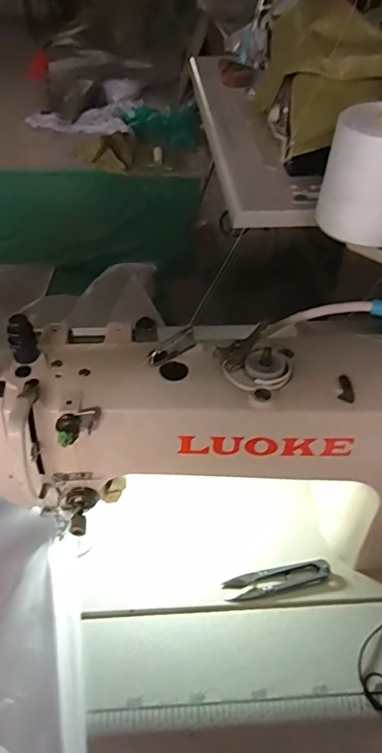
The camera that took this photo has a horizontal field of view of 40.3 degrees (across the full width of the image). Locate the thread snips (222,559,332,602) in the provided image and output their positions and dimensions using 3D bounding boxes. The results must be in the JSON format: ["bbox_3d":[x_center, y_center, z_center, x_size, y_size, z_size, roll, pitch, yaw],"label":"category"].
[{"bbox_3d":[0.081,0.190,0.486,0.100,0.009,0.022,-8,44,-10],"label":"thread snips"}]

